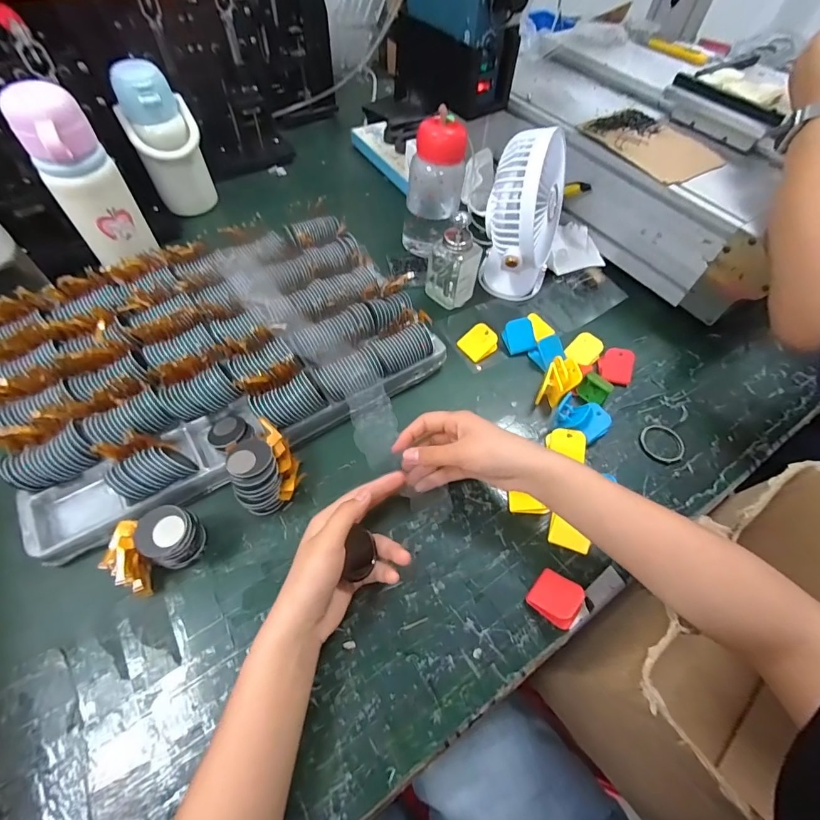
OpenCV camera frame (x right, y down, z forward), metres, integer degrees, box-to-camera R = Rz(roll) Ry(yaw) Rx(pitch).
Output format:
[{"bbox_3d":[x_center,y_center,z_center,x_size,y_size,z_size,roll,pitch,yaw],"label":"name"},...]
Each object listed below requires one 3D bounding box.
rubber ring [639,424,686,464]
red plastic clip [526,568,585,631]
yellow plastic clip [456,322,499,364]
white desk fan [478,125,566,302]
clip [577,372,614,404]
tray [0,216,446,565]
[{"bbox_3d":[0.288,0.038,0.450,0.044,0.005,0.048,1,58,-2],"label":"rubber ring"},{"bbox_3d":[0.132,0.168,0.351,0.041,0.031,0.037,38,64,18],"label":"red plastic clip"},{"bbox_3d":[0.088,-0.090,0.511,0.041,0.023,0.040,-33,66,-21],"label":"yellow plastic clip"},{"bbox_3d":[0.141,-0.224,0.490,0.094,0.192,0.133,19,59,9],"label":"white desk fan"},{"bbox_3d":[0.221,-0.026,0.471,0.033,0.028,0.018,33,62,16],"label":"clip"},{"bbox_3d":[-0.215,-0.077,0.458,0.446,0.067,0.329,-24,63,-17],"label":"tray"}]

